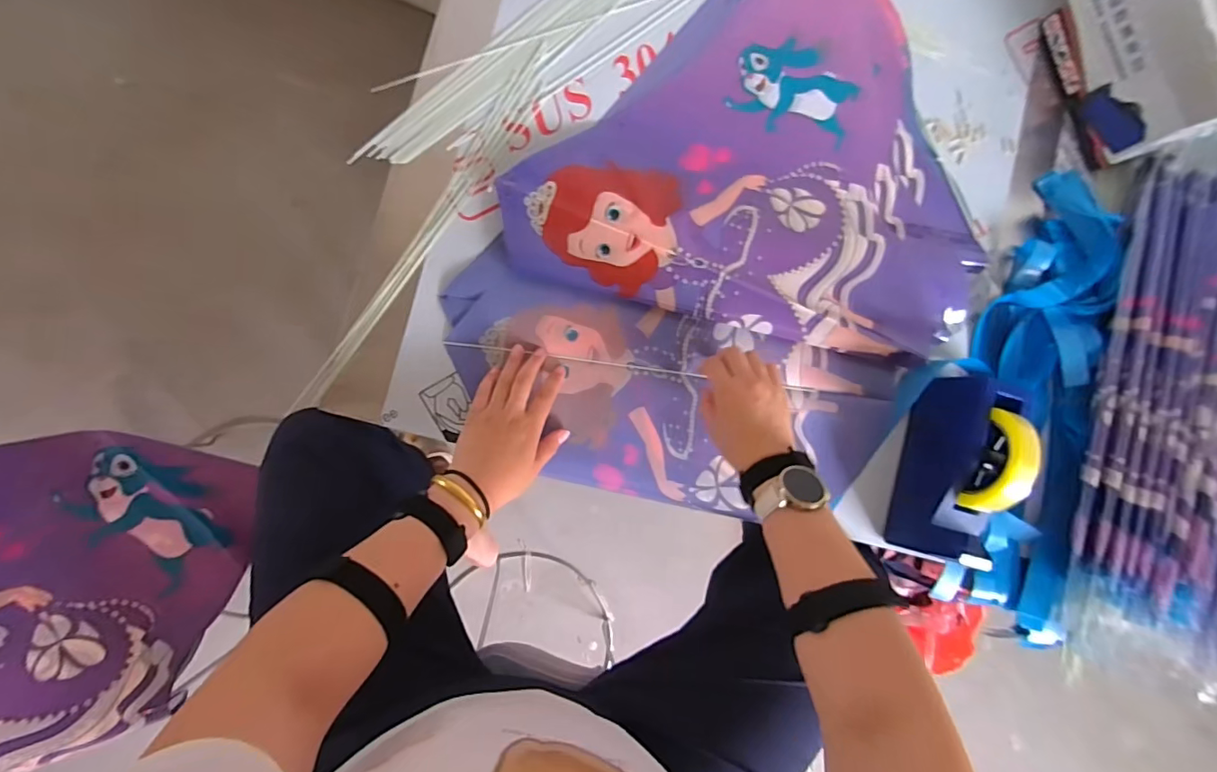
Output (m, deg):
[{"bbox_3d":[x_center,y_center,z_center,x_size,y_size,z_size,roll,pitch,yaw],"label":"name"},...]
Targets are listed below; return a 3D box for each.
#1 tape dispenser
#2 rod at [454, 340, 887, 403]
[{"bbox_3d":[0.386,0.090,0.555,0.069,0.128,0.194,14,84,-6],"label":"tape dispenser"},{"bbox_3d":[0.082,-0.015,0.594,0.522,0.007,0.004,7,85,-7],"label":"rod"}]

